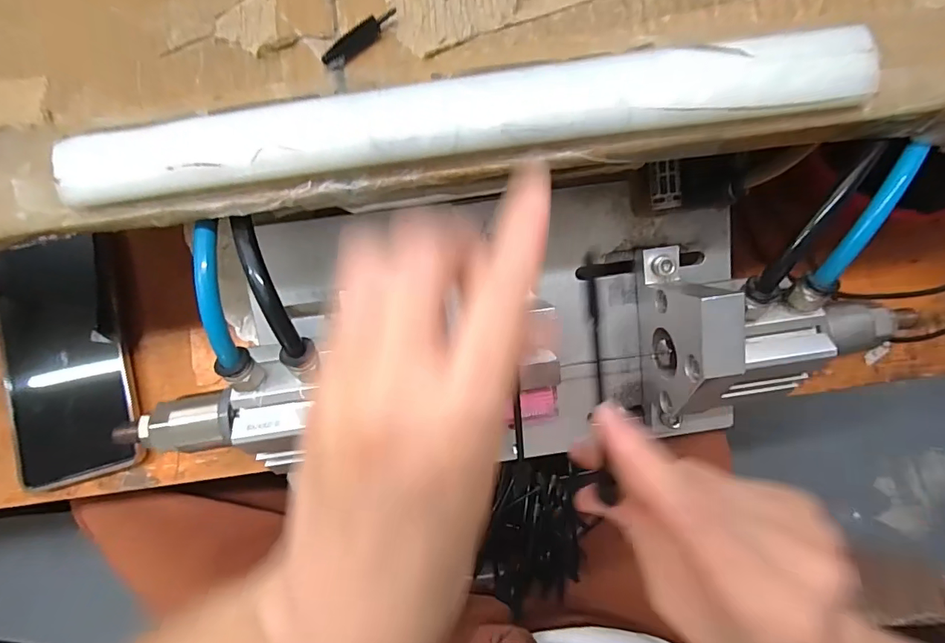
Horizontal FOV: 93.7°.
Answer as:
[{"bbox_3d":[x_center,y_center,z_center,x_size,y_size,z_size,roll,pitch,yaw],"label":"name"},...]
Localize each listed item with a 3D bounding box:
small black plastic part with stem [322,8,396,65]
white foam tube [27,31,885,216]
[{"bbox_3d":[-0.043,-0.109,0.170,0.033,0.006,0.006,-33,82,-6],"label":"small black plastic part with stem"},{"bbox_3d":[-0.004,-0.074,0.160,0.287,0.014,0.028,-8,83,1],"label":"white foam tube"}]

